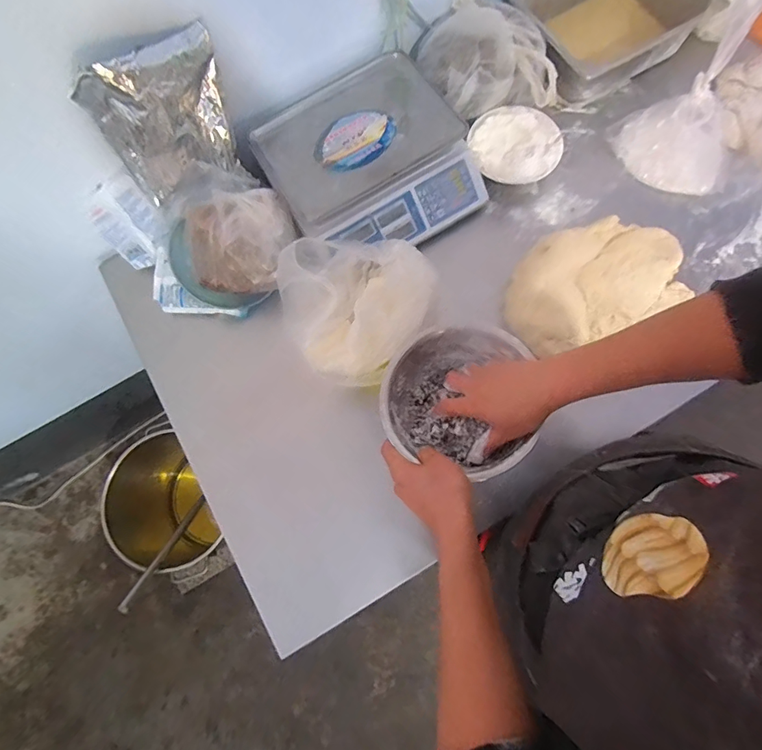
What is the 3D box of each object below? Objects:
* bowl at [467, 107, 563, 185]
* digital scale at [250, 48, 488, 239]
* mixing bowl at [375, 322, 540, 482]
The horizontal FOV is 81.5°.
[{"bbox_3d":[0.247,-0.428,0.833,0.164,0.063,0.157,-1,75,4],"label":"bowl"},{"bbox_3d":[-0.021,-0.389,0.803,0.331,0.085,0.332,-36,76,-5],"label":"digital scale"},{"bbox_3d":[0.099,0.024,0.592,0.192,0.110,0.189,0,78,1],"label":"mixing bowl"}]

